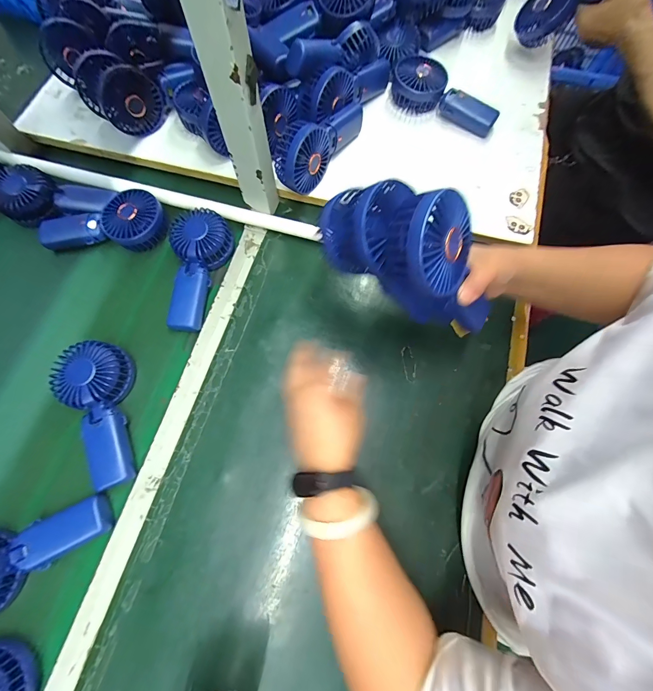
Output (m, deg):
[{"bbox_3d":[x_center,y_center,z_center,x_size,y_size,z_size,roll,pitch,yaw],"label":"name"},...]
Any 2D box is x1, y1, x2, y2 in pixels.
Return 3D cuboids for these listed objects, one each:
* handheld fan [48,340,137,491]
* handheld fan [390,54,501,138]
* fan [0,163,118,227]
[{"bbox_3d":[-0.281,0.073,0.410,0.092,0.041,0.163,-26,74,-9],"label":"handheld fan"},{"bbox_3d":[0.205,-0.431,0.556,0.182,0.054,0.089,24,73,7],"label":"handheld fan"},{"bbox_3d":[-0.426,-0.226,0.501,0.171,0.039,0.087,16,72,5],"label":"fan"}]

